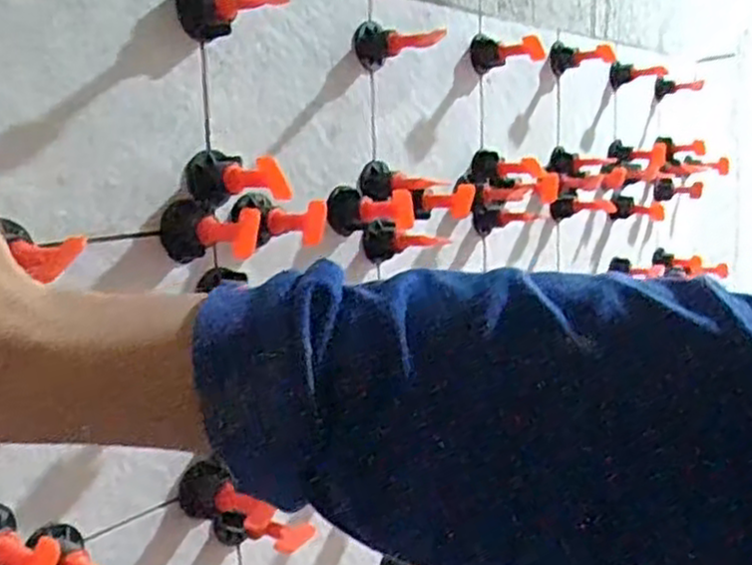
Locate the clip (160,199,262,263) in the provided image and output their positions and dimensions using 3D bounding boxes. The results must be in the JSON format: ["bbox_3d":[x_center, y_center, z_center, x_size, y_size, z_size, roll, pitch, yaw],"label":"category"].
[{"bbox_3d":[-0.088,-0.027,0.416,0.030,0.031,0.060,-10,12,-39],"label":"clip"}]

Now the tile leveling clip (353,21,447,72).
[{"bbox_3d":[0.018,-0.165,0.540,0.063,0.029,0.024,1,10,18],"label":"tile leveling clip"}]

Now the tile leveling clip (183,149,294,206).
[{"bbox_3d":[-0.075,-0.058,0.429,0.059,0.027,0.028,5,12,39],"label":"tile leveling clip"}]

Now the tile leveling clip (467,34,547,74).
[{"bbox_3d":[0.110,-0.193,0.654,0.060,0.027,0.026,2,10,24],"label":"tile leveling clip"}]

